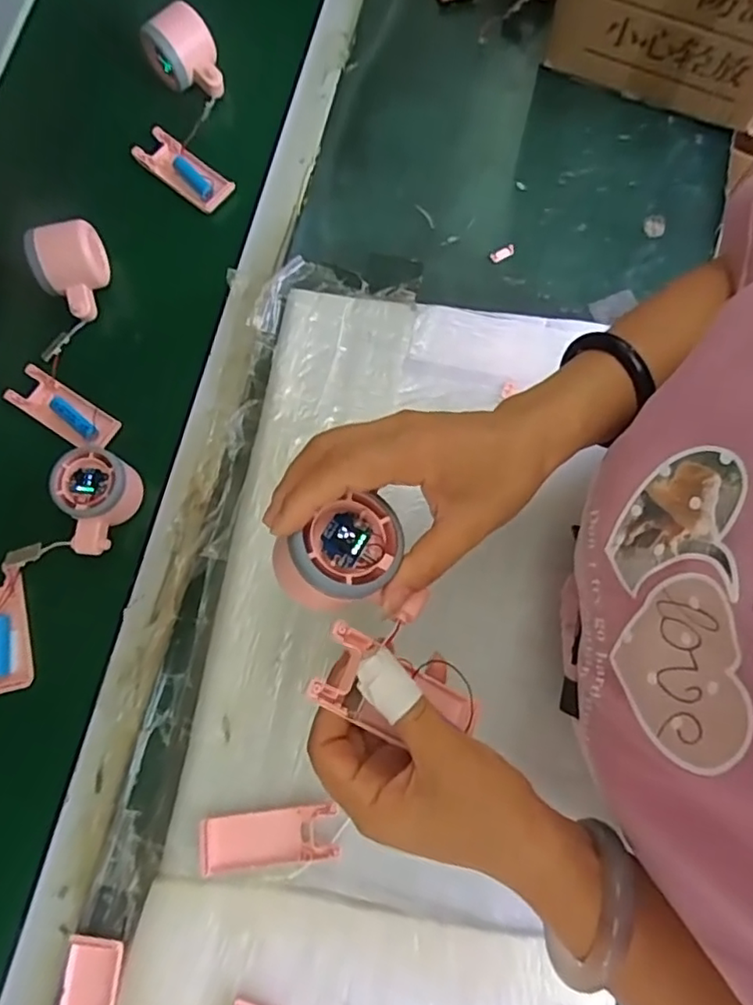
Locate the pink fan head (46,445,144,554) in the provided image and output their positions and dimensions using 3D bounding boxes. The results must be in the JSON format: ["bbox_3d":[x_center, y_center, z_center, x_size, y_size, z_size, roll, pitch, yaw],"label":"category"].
[{"bbox_3d":[-0.238,-0.001,0.507,0.056,0.043,0.080,17,77,3],"label":"pink fan head"}]

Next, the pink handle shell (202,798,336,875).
[{"bbox_3d":[-0.082,0.258,0.464,0.100,0.010,0.038,-5,77,-2],"label":"pink handle shell"}]

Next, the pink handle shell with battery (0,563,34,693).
[{"bbox_3d":[-0.312,0.105,0.506,0.039,0.014,0.102,-11,78,-3],"label":"pink handle shell with battery"}]

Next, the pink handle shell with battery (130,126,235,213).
[{"bbox_3d":[-0.188,-0.326,0.597,0.101,0.012,0.039,37,79,7],"label":"pink handle shell with battery"}]

